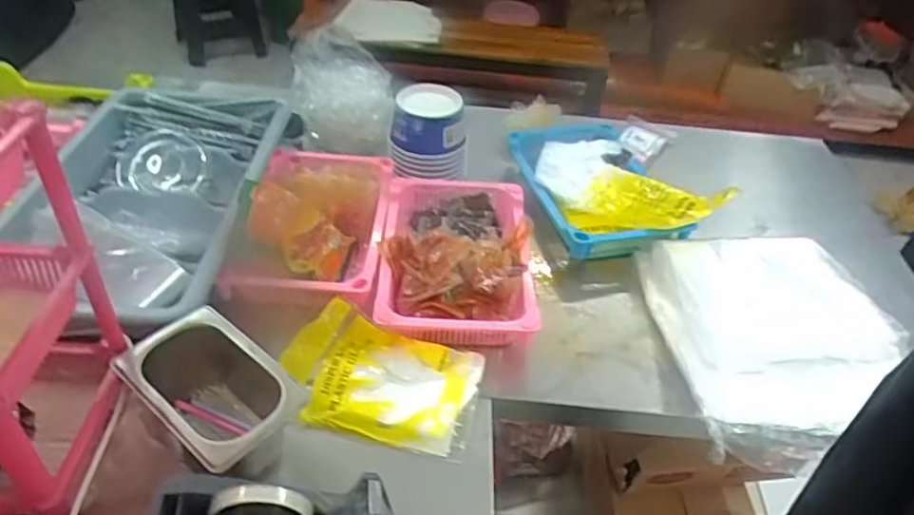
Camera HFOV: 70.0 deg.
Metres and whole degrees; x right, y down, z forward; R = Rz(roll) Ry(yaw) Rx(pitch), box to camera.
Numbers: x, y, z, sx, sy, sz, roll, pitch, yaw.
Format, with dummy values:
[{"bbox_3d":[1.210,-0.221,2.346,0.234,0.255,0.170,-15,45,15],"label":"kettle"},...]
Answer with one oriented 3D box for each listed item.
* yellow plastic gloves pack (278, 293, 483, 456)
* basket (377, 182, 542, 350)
[{"bbox_3d":[-0.081,0.131,0.718,0.204,0.042,0.128,15,51,2],"label":"yellow plastic gloves pack"},{"bbox_3d":[-0.002,-0.013,0.866,0.194,0.058,0.289,2,41,-4],"label":"basket"}]

